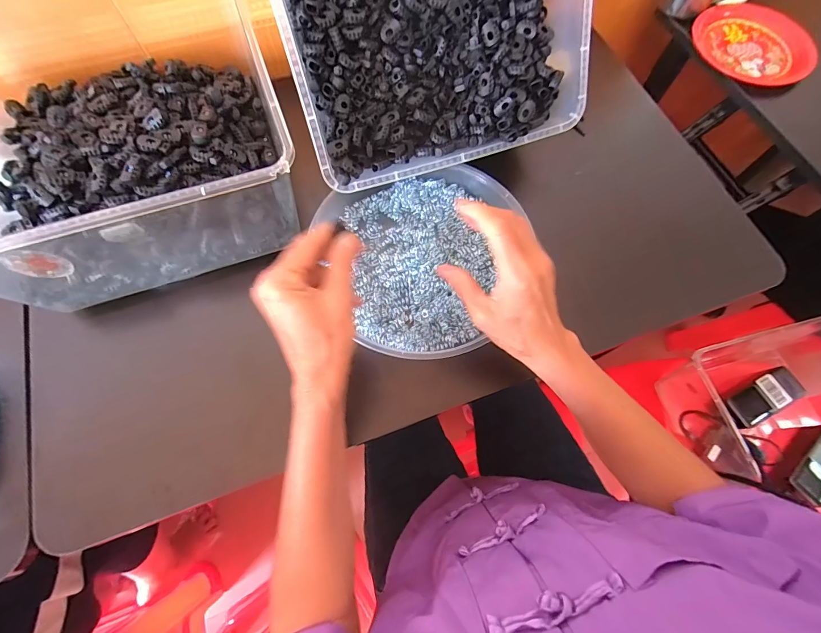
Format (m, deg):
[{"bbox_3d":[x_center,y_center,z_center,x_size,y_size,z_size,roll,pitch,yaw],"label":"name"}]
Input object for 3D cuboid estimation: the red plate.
[{"bbox_3d":[0.506,-0.403,0.565,0.167,0.026,0.153,1,69,-2],"label":"red plate"}]

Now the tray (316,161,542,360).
[{"bbox_3d":[0.023,-0.067,0.412,0.195,0.030,0.214,1,69,-2],"label":"tray"}]

